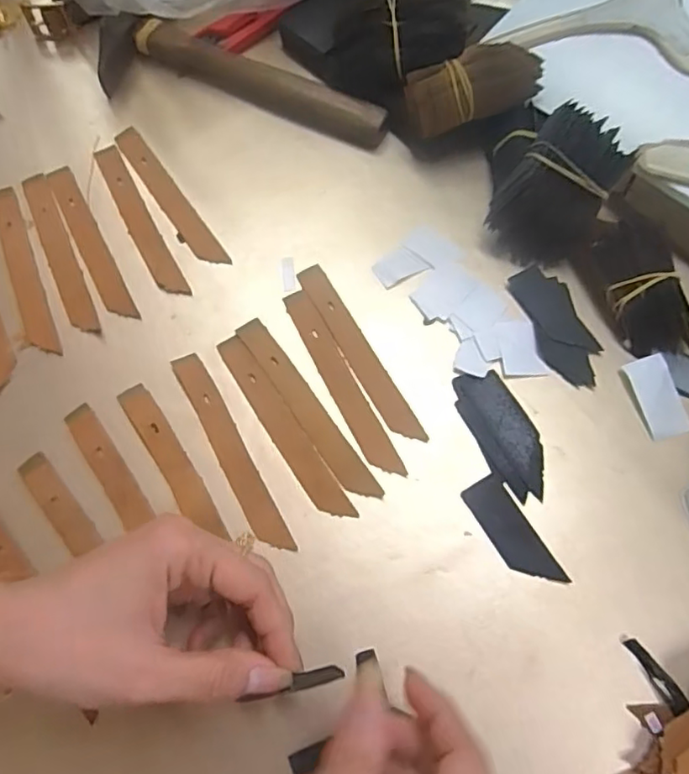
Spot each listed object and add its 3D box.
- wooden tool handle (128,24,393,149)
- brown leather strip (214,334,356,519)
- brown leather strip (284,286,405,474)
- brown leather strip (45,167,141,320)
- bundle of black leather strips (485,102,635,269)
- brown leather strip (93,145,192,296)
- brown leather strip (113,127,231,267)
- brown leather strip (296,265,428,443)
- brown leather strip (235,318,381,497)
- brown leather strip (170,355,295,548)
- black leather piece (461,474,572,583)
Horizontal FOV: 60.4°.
[{"bbox_3d":[-0.059,-0.212,0.413,0.186,0.021,0.024,24,72,9],"label":"wooden tool handle"},{"bbox_3d":[-0.035,0.022,0.337,0.017,0.004,0.124,-32,73,-10],"label":"brown leather strip"},{"bbox_3d":[-0.002,-0.004,0.343,0.017,0.004,0.125,-26,72,-9],"label":"brown leather strip"},{"bbox_3d":[-0.163,-0.092,0.379,0.018,0.005,0.123,-28,72,-9],"label":"brown leather strip"},{"bbox_3d":[0.121,-0.118,0.352,0.069,0.062,0.065,34,74,12],"label":"bundle of black leather strips"},{"bbox_3d":[-0.134,-0.108,0.384,0.018,0.004,0.124,-27,72,-9],"label":"brown leather strip"},{"bbox_3d":[-0.115,-0.125,0.390,0.016,0.005,0.125,-34,73,-11],"label":"brown leather strip"},{"bbox_3d":[0.008,-0.021,0.350,0.017,0.004,0.125,-28,72,-9],"label":"brown leather strip"},{"bbox_3d":[-0.022,0.012,0.338,0.017,0.004,0.127,-33,73,-11],"label":"brown leather strip"},{"bbox_3d":[-0.064,0.035,0.329,0.017,0.004,0.125,-27,72,-9],"label":"brown leather strip"},{"bbox_3d":[0.089,0.078,0.313,0.023,0.004,0.063,-30,73,-10],"label":"black leather piece"}]

